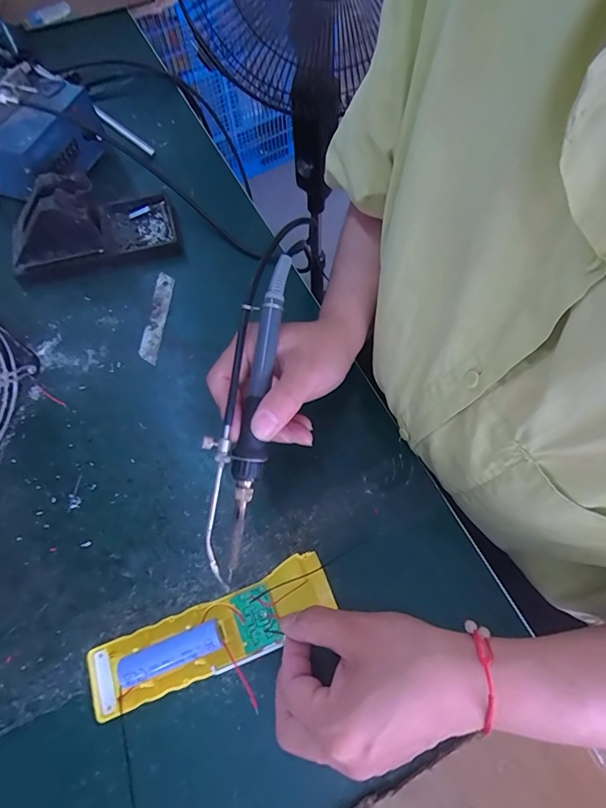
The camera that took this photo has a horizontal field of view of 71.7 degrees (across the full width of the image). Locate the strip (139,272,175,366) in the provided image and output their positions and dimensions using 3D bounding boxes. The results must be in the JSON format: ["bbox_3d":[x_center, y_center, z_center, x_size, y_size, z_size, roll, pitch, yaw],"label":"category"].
[{"bbox_3d":[-0.138,-0.083,0.399,0.018,0.004,0.097,8,68,-9],"label":"strip"}]

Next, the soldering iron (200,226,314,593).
[{"bbox_3d":[-0.034,-0.009,0.264,0.032,0.019,0.233,9,84,6],"label":"soldering iron"}]

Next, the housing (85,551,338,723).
[{"bbox_3d":[-0.060,0.150,0.273,0.162,0.024,0.044,-24,67,-5],"label":"housing"}]

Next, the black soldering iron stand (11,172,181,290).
[{"bbox_3d":[-0.209,-0.180,0.406,0.155,0.071,0.079,-15,67,-4],"label":"black soldering iron stand"}]

